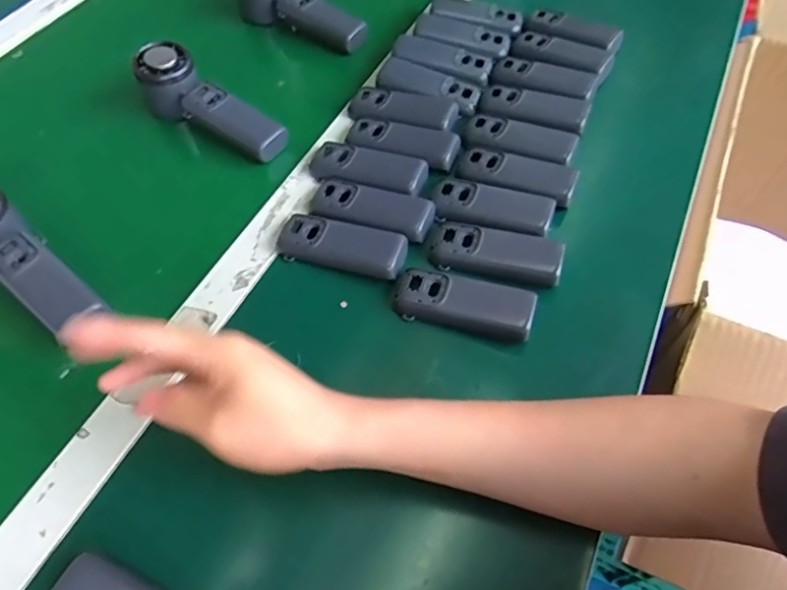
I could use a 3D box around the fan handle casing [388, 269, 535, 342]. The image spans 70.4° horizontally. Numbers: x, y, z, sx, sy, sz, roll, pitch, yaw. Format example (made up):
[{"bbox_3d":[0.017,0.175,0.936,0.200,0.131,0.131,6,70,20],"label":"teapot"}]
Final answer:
[{"bbox_3d":[0.052,0.005,0.425,0.106,0.016,0.037,14,58,9],"label":"fan handle casing"}]

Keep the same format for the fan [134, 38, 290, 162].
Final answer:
[{"bbox_3d":[-0.173,-0.183,0.532,0.153,0.055,0.056,31,62,18],"label":"fan"}]

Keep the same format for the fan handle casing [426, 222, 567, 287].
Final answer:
[{"bbox_3d":[0.082,-0.035,0.450,0.104,0.016,0.040,16,59,11],"label":"fan handle casing"}]

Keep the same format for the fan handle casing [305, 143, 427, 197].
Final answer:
[{"bbox_3d":[-0.025,-0.113,0.506,0.108,0.019,0.043,18,59,12],"label":"fan handle casing"}]

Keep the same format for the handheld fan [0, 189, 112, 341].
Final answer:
[{"bbox_3d":[-0.290,-0.029,0.430,0.147,0.030,0.051,40,65,8],"label":"handheld fan"}]

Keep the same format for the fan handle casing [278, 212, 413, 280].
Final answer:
[{"bbox_3d":[-0.043,-0.040,0.459,0.106,0.016,0.039,13,58,8],"label":"fan handle casing"}]

